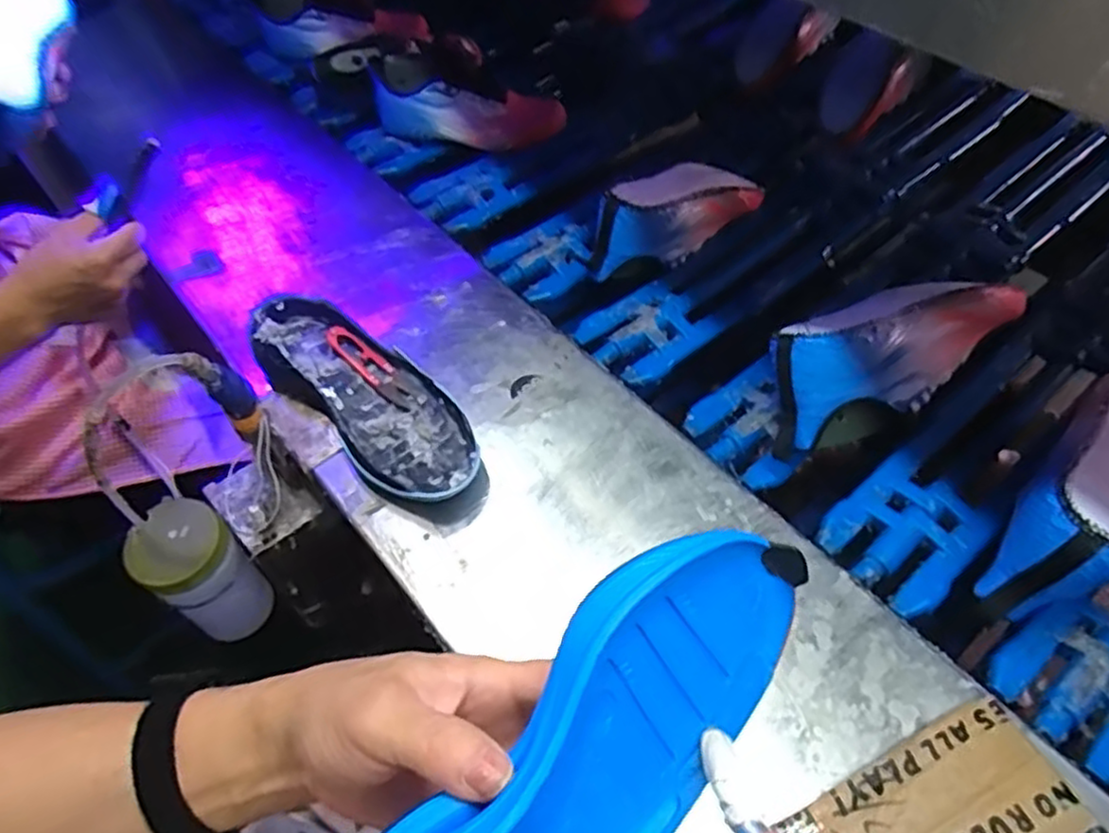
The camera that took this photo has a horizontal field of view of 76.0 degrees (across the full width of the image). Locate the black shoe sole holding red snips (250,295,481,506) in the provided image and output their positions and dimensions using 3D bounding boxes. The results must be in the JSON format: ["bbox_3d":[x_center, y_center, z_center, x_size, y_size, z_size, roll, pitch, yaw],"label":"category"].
[{"bbox_3d":[-0.148,-0.018,0.564,0.093,0.045,0.238,-40,62,-21],"label":"black shoe sole holding red snips"}]

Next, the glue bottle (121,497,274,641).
[{"bbox_3d":[-0.302,0.136,0.617,0.080,0.123,0.074,-2,57,3],"label":"glue bottle"}]

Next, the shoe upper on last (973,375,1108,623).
[{"bbox_3d":[0.388,0.048,0.506,0.253,0.110,0.091,-33,60,-17],"label":"shoe upper on last"}]

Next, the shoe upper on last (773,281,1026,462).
[{"bbox_3d":[0.272,-0.055,0.587,0.241,0.101,0.092,-32,61,-15],"label":"shoe upper on last"}]

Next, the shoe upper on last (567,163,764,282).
[{"bbox_3d":[0.119,-0.209,0.715,0.211,0.096,0.074,-28,59,-15],"label":"shoe upper on last"}]

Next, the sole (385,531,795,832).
[{"bbox_3d":[0.010,0.141,0.271,0.232,0.093,0.040,-44,23,-23],"label":"sole"}]

